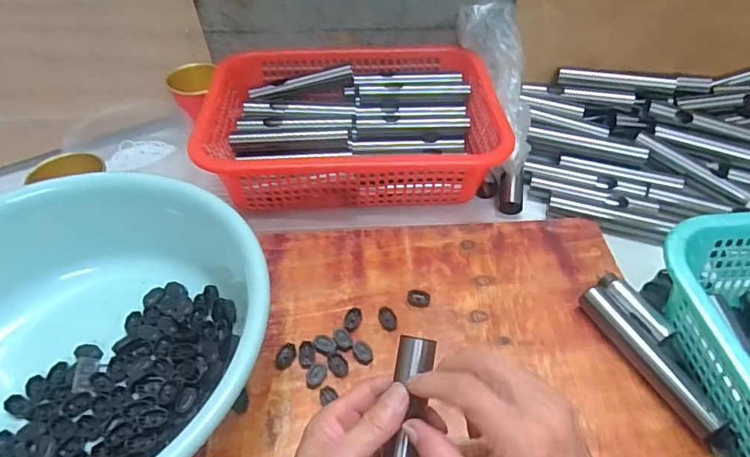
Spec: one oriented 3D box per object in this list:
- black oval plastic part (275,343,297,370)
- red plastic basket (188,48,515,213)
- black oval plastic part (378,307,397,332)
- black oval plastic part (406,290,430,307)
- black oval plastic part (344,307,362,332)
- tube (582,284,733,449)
[{"bbox_3d":[-0.078,0.112,0.435,0.016,0.005,0.023,6,48,5],"label":"black oval plastic part"},{"bbox_3d":[-0.027,-0.131,0.604,0.326,0.075,0.227,-2,48,-3],"label":"red plastic basket"},{"bbox_3d":[0.012,0.084,0.462,0.016,0.006,0.024,-15,50,-13],"label":"black oval plastic part"},{"bbox_3d":[0.042,0.066,0.479,0.022,0.007,0.018,7,48,6],"label":"black oval plastic part"},{"bbox_3d":[-0.020,0.085,0.461,0.015,0.004,0.025,7,48,6],"label":"black oval plastic part"},{"bbox_3d":[0.236,0.113,0.425,0.025,0.024,0.151,-18,51,-16],"label":"tube"}]

